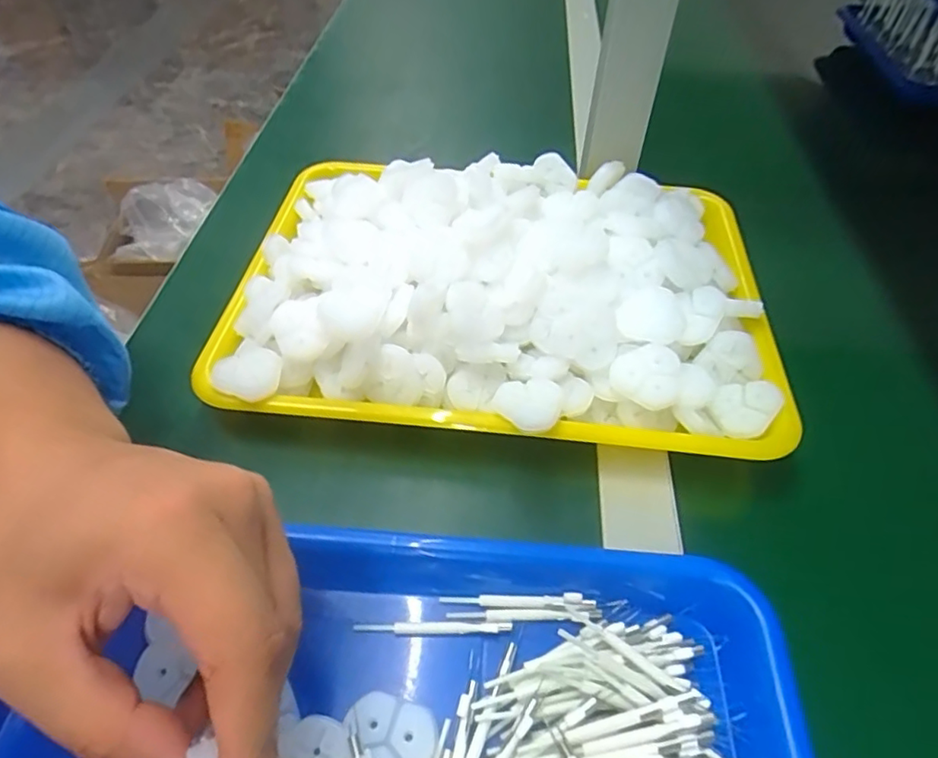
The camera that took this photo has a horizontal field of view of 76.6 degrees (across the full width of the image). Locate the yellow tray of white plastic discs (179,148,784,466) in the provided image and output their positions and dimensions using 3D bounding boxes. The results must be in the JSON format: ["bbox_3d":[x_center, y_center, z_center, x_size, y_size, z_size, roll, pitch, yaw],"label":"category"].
[{"bbox_3d":[0.020,-0.065,0.380,0.329,0.066,0.228,6,49,3],"label":"yellow tray of white plastic discs"}]

